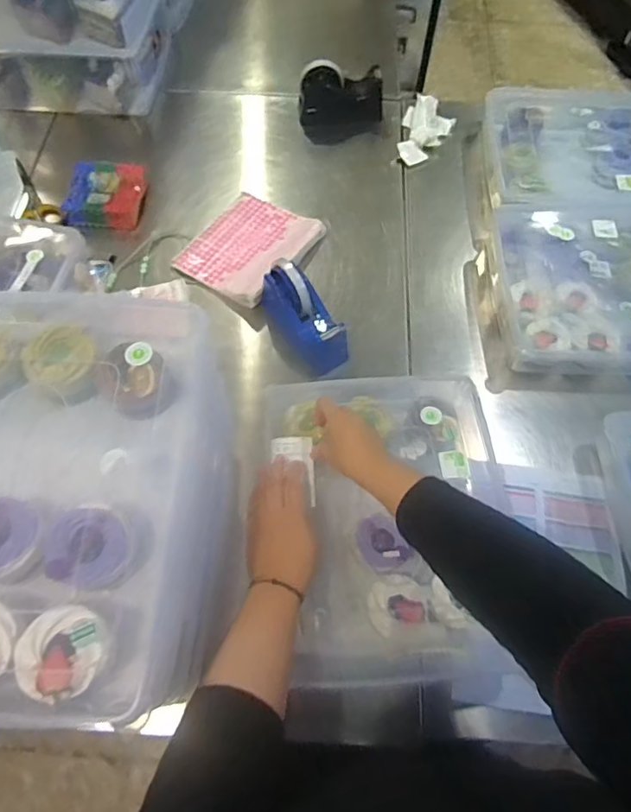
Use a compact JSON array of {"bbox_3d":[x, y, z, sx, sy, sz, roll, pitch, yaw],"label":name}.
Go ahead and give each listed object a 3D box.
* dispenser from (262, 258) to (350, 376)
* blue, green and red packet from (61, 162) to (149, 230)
[{"bbox_3d":[-0.019,-0.129,0.791,0.074,0.113,0.164,-39,71,-18],"label":"dispenser"},{"bbox_3d":[-0.369,-0.370,0.922,0.133,0.038,0.130,1,64,-1],"label":"blue, green and red packet"}]

